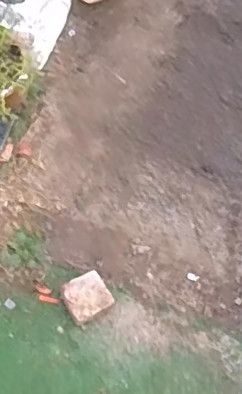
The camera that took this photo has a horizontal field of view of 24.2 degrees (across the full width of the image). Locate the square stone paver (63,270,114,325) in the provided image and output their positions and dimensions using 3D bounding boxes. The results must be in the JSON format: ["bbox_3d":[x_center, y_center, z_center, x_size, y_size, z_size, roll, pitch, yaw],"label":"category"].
[{"bbox_3d":[-0.096,0.277,1.560,0.120,0.050,0.123,-29,64,-20],"label":"square stone paver"}]

